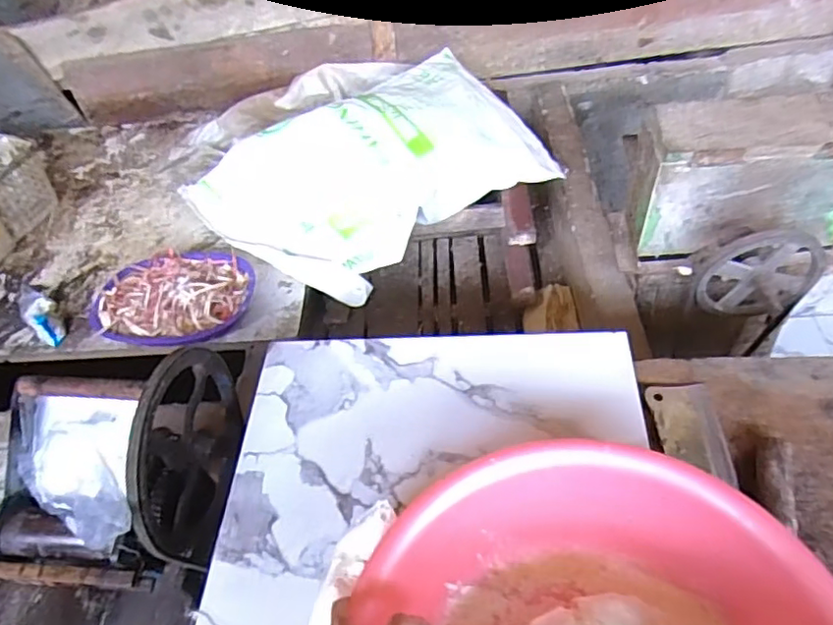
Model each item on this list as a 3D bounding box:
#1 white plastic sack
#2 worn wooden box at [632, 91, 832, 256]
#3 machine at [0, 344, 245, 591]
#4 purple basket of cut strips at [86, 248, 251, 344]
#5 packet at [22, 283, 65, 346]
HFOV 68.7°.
[{"bbox_3d":[-0.077,-0.327,1.262,0.678,0.203,0.495,-38,56,-25],"label":"white plastic sack"},{"bbox_3d":[0.569,-0.235,1.055,0.362,0.227,0.123,-2,49,3],"label":"worn wooden box"},{"bbox_3d":[-0.379,0.184,0.752,0.235,0.240,0.273,-1,49,5],"label":"machine"},{"bbox_3d":[-0.453,-0.046,1.155,0.287,0.059,0.233,5,50,9],"label":"purple basket of cut strips"},{"bbox_3d":[-0.731,0.002,1.193,0.051,0.024,0.143,-33,76,-21],"label":"packet"}]

